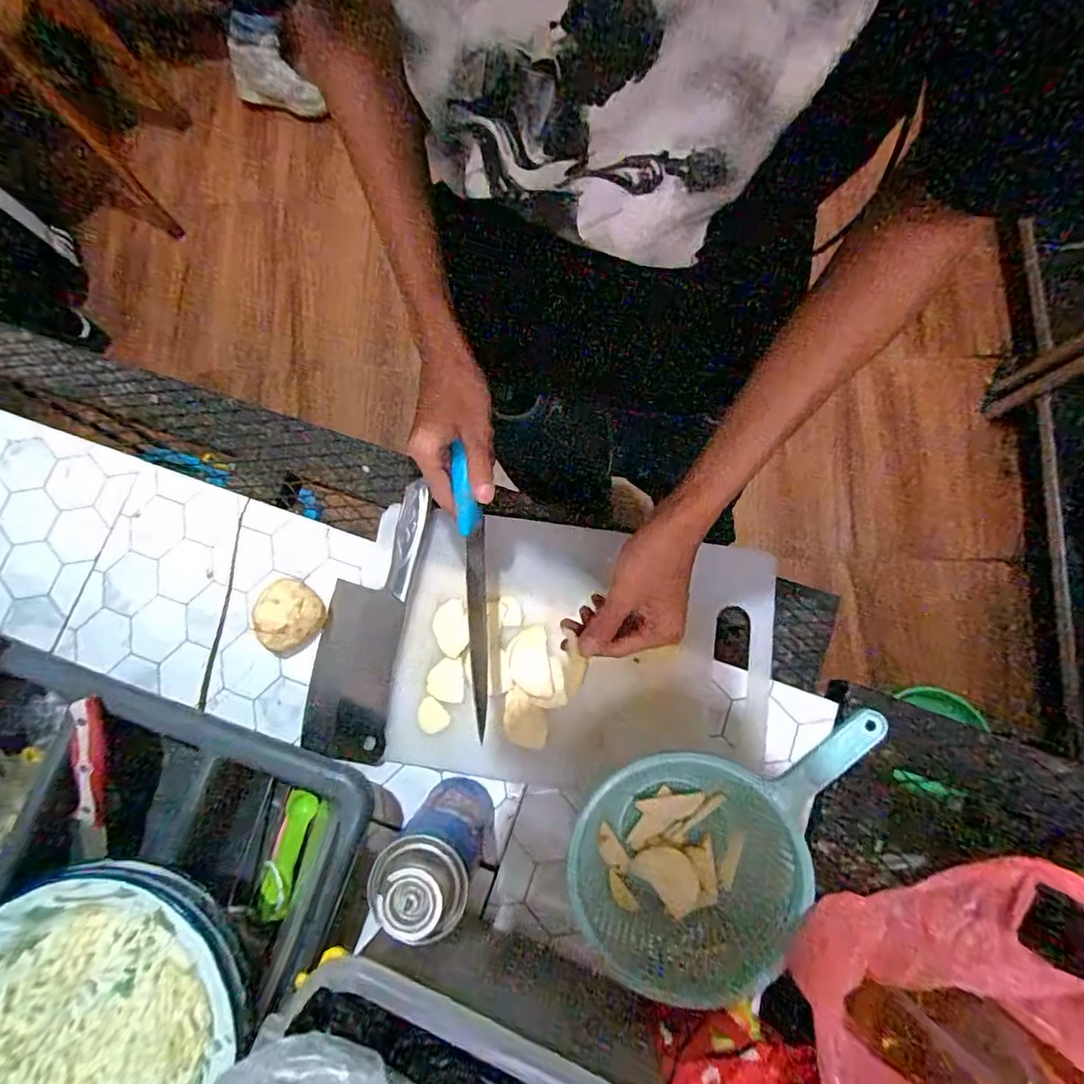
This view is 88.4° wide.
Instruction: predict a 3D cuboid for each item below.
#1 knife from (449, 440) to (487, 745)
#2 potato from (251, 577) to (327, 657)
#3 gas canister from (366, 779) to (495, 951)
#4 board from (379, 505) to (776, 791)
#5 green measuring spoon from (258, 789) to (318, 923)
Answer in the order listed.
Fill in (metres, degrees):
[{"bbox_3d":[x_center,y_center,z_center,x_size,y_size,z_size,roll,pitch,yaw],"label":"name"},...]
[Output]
[{"bbox_3d":[-0.054,0.040,0.444,0.019,0.024,0.221,-4,89,0],"label":"knife"},{"bbox_3d":[-0.246,0.073,0.537,0.052,0.043,0.065,41,87,9],"label":"potato"},{"bbox_3d":[-0.079,0.237,0.434,0.065,0.163,0.062,20,84,8],"label":"gas canister"},{"bbox_3d":[0.038,0.106,0.533,0.348,0.020,0.244,8,77,3],"label":"board"},{"bbox_3d":[-0.224,0.272,0.490,0.030,0.018,0.101,11,77,4],"label":"green measuring spoon"}]

